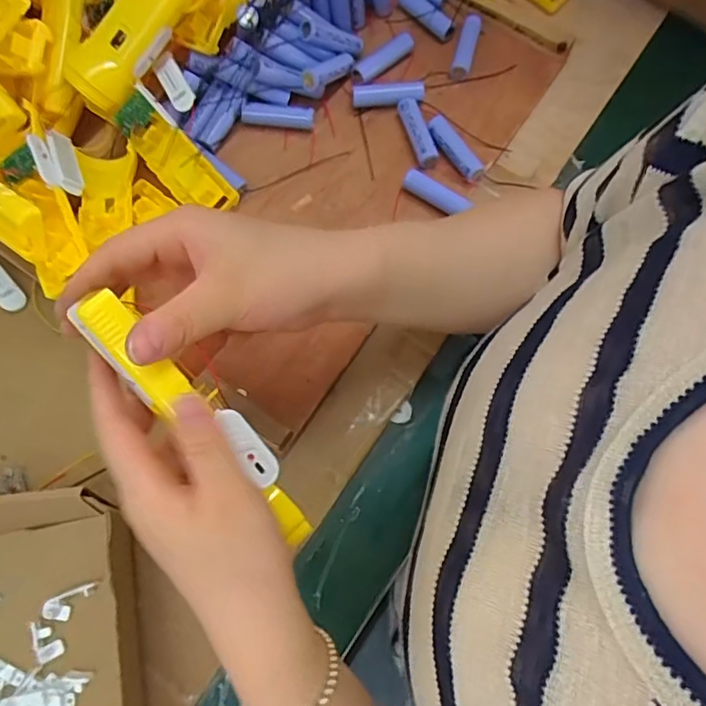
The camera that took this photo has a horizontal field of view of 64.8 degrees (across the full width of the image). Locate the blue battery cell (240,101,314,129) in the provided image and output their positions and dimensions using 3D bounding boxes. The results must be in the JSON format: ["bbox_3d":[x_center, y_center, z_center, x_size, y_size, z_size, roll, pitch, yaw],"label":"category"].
[{"bbox_3d":[-0.067,-0.214,0.502,0.062,0.019,0.018,3,72,1],"label":"blue battery cell"}]

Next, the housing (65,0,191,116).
[{"bbox_3d":[-0.164,-0.276,0.448,0.046,0.039,0.176,42,96,12],"label":"housing"}]

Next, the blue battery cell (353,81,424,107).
[{"bbox_3d":[0.033,-0.240,0.517,0.066,0.023,0.017,-1,72,0],"label":"blue battery cell"}]

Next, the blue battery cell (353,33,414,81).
[{"bbox_3d":[0.029,-0.277,0.523,0.067,0.019,0.017,-38,76,-11],"label":"blue battery cell"}]

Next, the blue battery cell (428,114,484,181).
[{"bbox_3d":[0.092,-0.186,0.505,0.020,0.017,0.067,-35,75,-10],"label":"blue battery cell"}]

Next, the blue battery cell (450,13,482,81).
[{"bbox_3d":[0.111,-0.298,0.545,0.018,0.015,0.076,15,73,5],"label":"blue battery cell"}]

